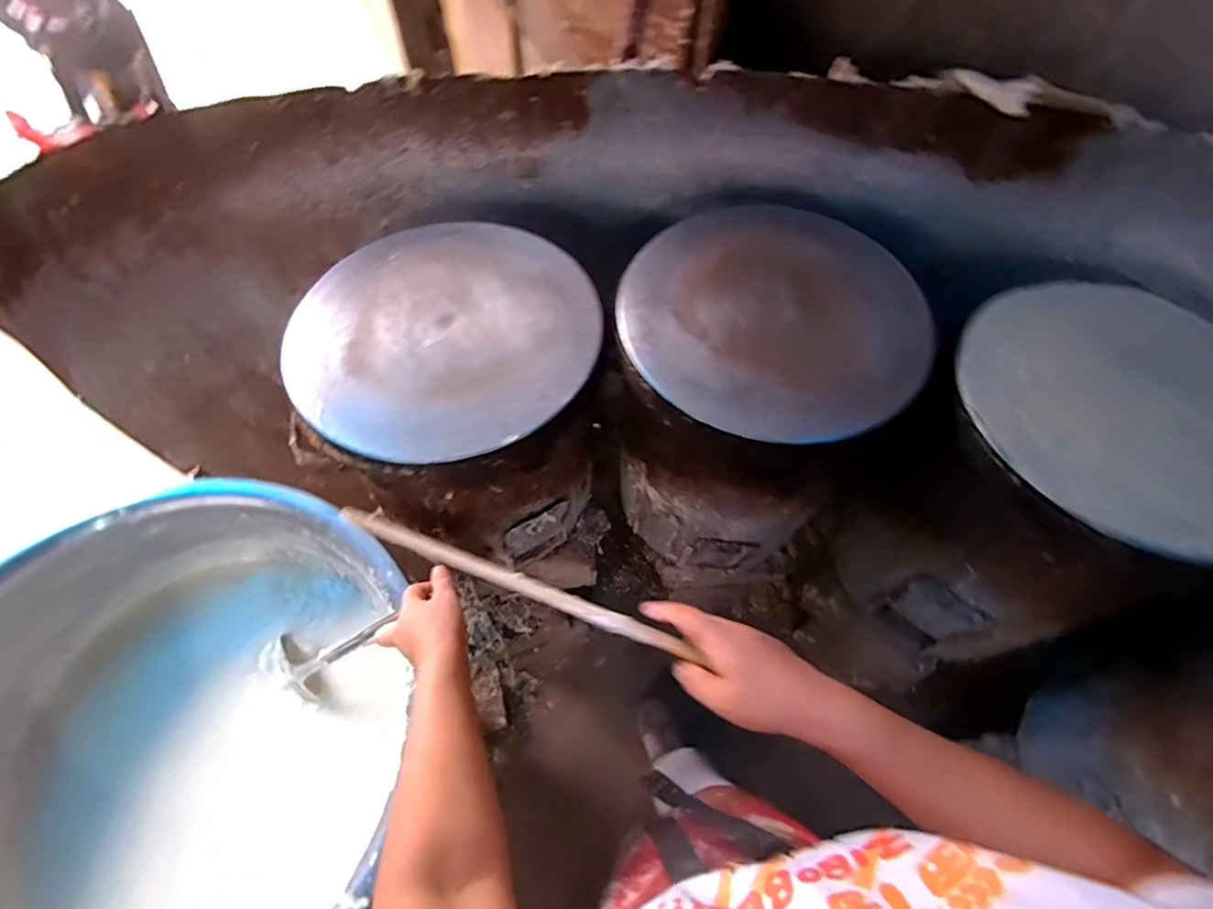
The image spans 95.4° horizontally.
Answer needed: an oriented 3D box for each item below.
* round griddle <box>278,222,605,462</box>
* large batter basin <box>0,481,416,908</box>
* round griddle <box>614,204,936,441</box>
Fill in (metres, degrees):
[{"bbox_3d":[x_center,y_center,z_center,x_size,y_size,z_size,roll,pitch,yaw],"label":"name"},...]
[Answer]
[{"bbox_3d":[-0.197,-0.159,0.677,0.363,0.026,0.340,0,63,0],"label":"round griddle"},{"bbox_3d":[-0.484,0.304,0.600,0.472,0.179,0.527,5,63,2],"label":"large batter basin"},{"bbox_3d":[0.203,-0.178,0.678,0.360,0.016,0.353,0,63,0],"label":"round griddle"}]

